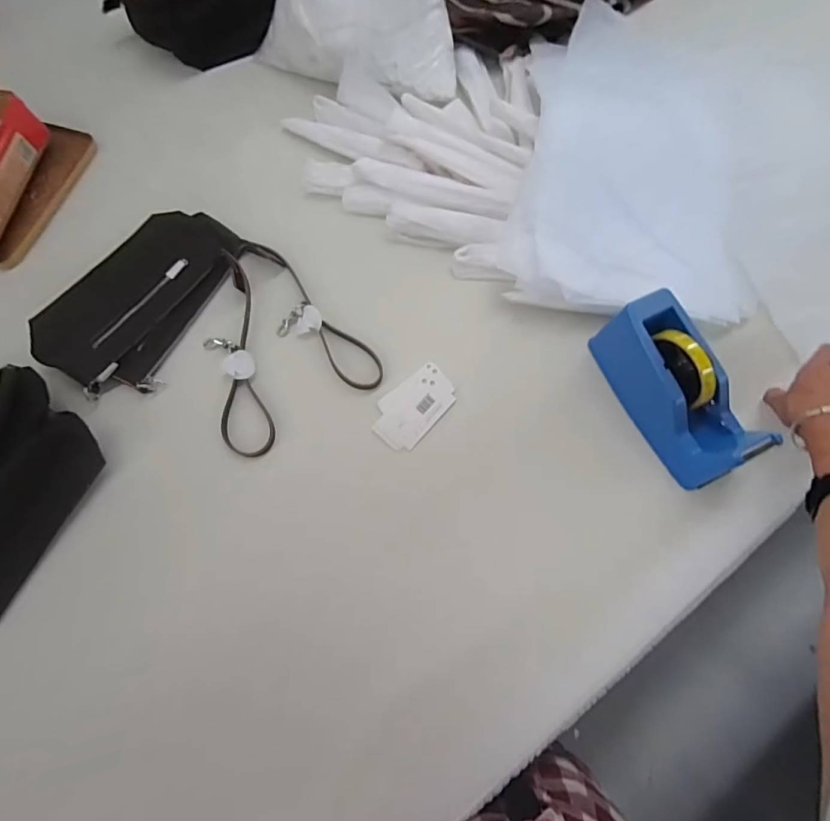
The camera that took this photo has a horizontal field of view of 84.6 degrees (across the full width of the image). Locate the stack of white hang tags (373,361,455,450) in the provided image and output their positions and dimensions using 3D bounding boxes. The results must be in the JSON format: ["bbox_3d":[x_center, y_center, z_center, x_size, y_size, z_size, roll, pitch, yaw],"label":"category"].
[{"bbox_3d":[-0.001,-0.005,0.538,0.063,0.007,0.108,40,76,13],"label":"stack of white hang tags"}]

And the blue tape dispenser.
[{"bbox_3d":[0.280,-0.025,0.484,0.067,0.087,0.200,-26,73,-8],"label":"blue tape dispenser"}]

